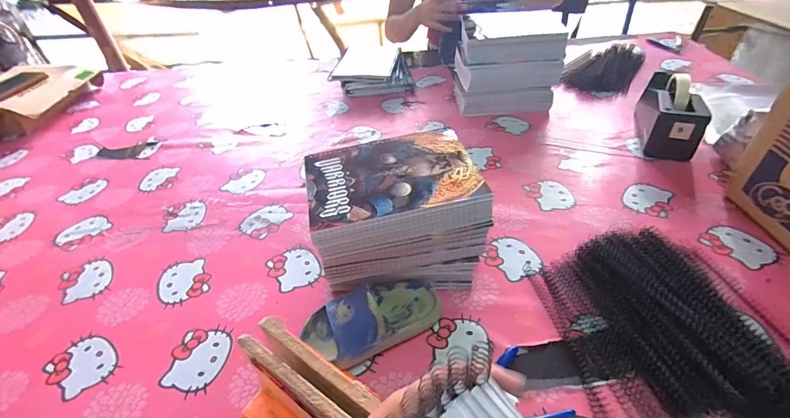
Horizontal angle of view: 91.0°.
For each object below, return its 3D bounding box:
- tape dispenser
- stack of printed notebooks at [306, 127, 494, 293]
[{"bbox_3d":[0.523,-0.191,0.742,0.080,0.114,0.198,11,43,18],"label":"tape dispenser"},{"bbox_3d":[0.000,0.021,0.512,0.191,0.169,0.143,-12,42,-7],"label":"stack of printed notebooks"}]

